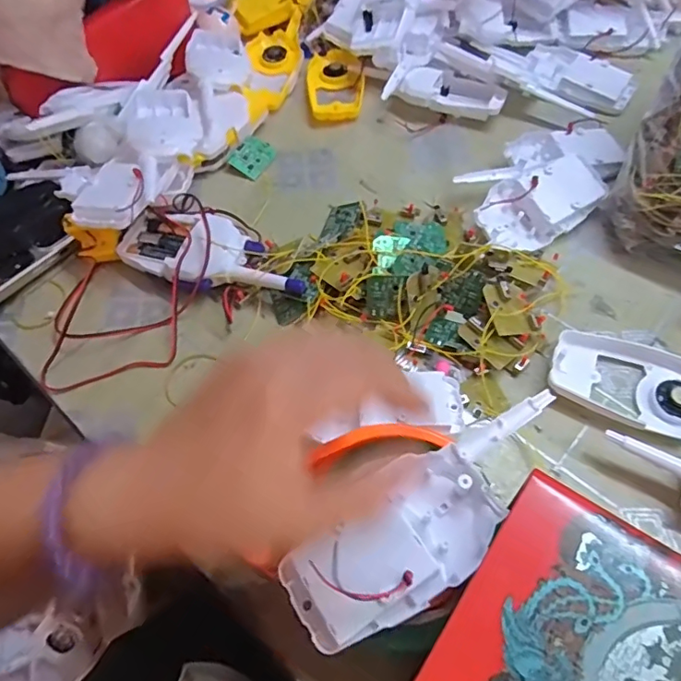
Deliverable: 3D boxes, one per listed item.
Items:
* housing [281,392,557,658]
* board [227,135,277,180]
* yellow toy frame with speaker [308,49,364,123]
[{"bbox_3d":[0.048,0.086,0.262,0.162,0.031,0.056,-36,63,-18],"label":"housing"},{"bbox_3d":[-0.085,-0.179,0.512,0.035,0.004,0.040,34,73,0],"label":"board"},{"bbox_3d":[-0.005,-0.271,0.556,0.057,0.015,0.107,-1,59,4],"label":"yellow toy frame with speaker"}]

